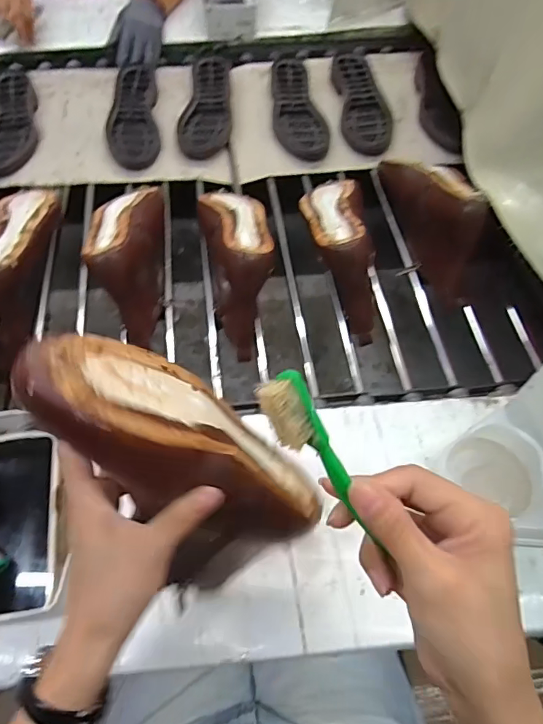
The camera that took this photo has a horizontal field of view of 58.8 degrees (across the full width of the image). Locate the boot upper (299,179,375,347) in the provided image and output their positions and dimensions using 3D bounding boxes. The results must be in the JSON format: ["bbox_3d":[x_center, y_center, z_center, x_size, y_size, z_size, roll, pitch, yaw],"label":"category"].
[{"bbox_3d":[0.089,-0.174,0.657,0.090,0.128,0.279,0,59,-1],"label":"boot upper"}]

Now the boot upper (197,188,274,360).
[{"bbox_3d":[-0.045,-0.150,0.646,0.085,0.125,0.272,-9,59,-6],"label":"boot upper"}]

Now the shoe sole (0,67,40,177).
[{"bbox_3d":[-0.466,-0.433,0.857,0.095,0.029,0.283,-5,59,-3],"label":"shoe sole"}]

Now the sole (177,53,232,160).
[{"bbox_3d":[-0.118,-0.475,0.880,0.088,0.020,0.265,1,59,0],"label":"sole"}]

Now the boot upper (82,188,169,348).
[{"bbox_3d":[-0.191,-0.142,0.639,0.081,0.114,0.234,-6,59,-4],"label":"boot upper"}]

